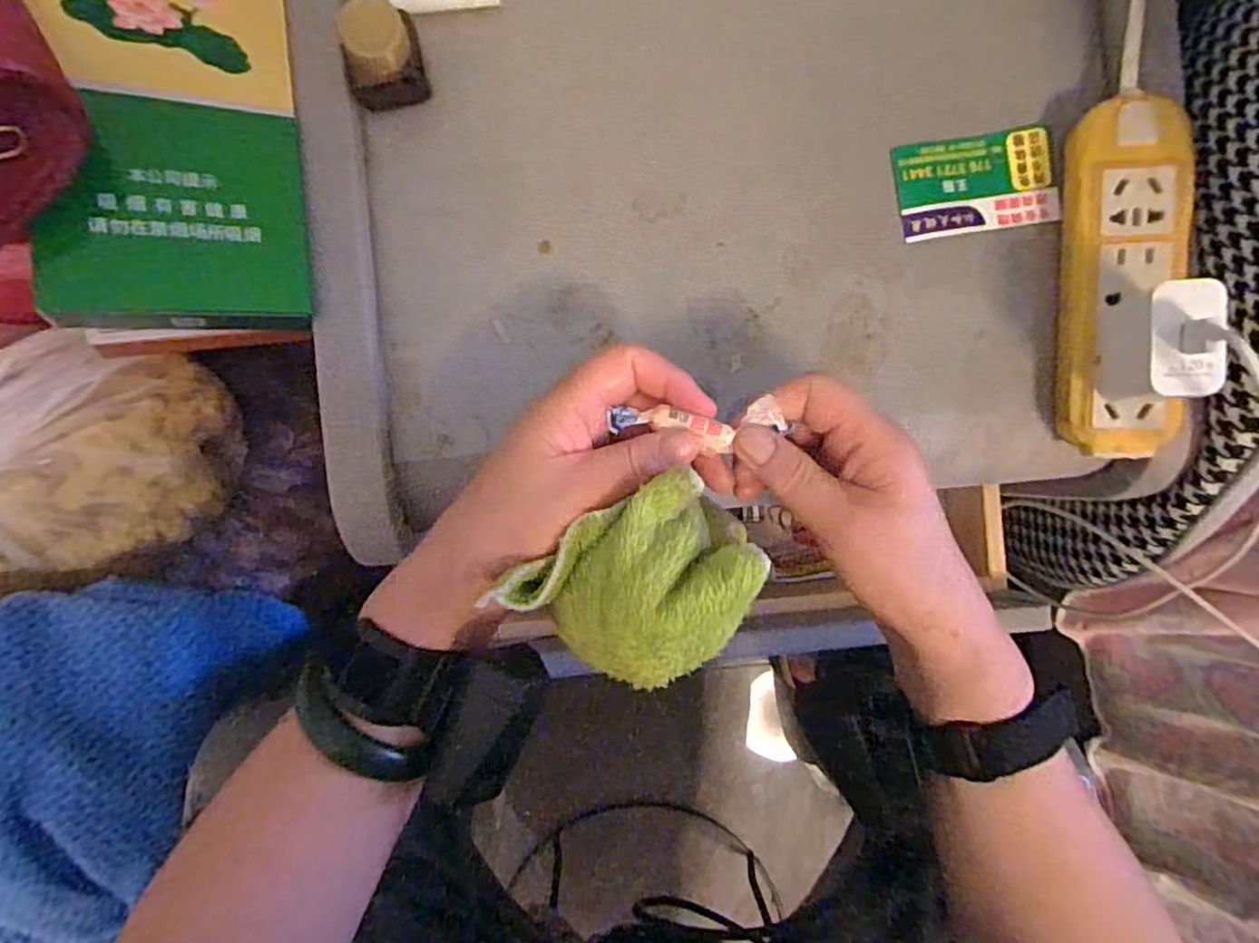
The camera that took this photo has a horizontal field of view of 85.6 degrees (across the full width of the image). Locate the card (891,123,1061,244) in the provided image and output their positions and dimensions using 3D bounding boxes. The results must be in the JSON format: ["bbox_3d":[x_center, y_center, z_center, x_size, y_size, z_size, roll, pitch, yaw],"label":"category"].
[{"bbox_3d":[0.189,-0.158,0.371,0.085,0.004,0.053,-9,90,-2],"label":"card"}]

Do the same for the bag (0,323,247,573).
[{"bbox_3d":[-0.393,-0.013,0.443,0.214,0.095,0.149,-5,90,-2],"label":"bag"}]

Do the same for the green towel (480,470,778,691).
[{"bbox_3d":[0.006,0.046,0.271,0.087,0.043,0.072,-42,91,-2],"label":"green towel"}]

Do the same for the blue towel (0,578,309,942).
[{"bbox_3d":[-0.391,0.196,0.429,0.214,0.099,0.283,23,89,-2],"label":"blue towel"}]

